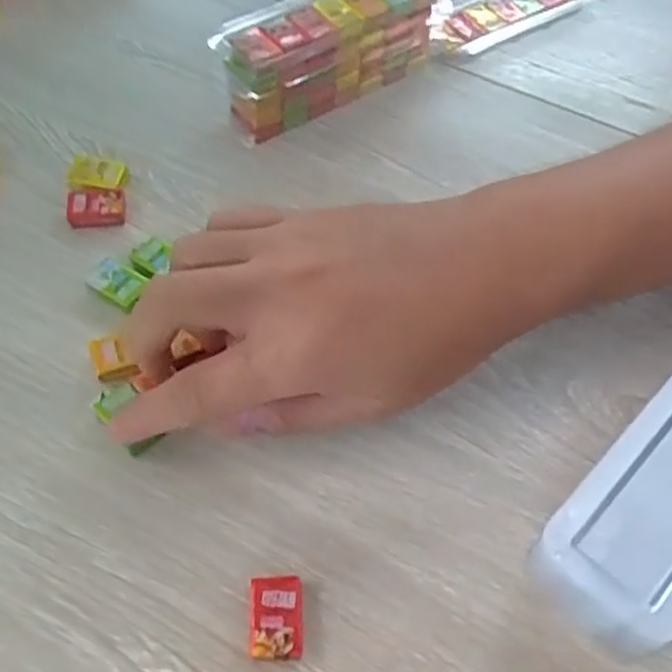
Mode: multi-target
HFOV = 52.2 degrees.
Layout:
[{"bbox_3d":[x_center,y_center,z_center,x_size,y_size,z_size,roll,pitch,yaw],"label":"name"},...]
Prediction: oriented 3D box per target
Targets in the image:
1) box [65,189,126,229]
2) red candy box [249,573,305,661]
[{"bbox_3d":[-0.113,-0.060,0.322,0.027,0.007,0.018,-1,57,-5],"label":"box"},{"bbox_3d":[-0.020,0.095,0.231,0.017,0.008,0.026,1,57,-4],"label":"red candy box"}]

